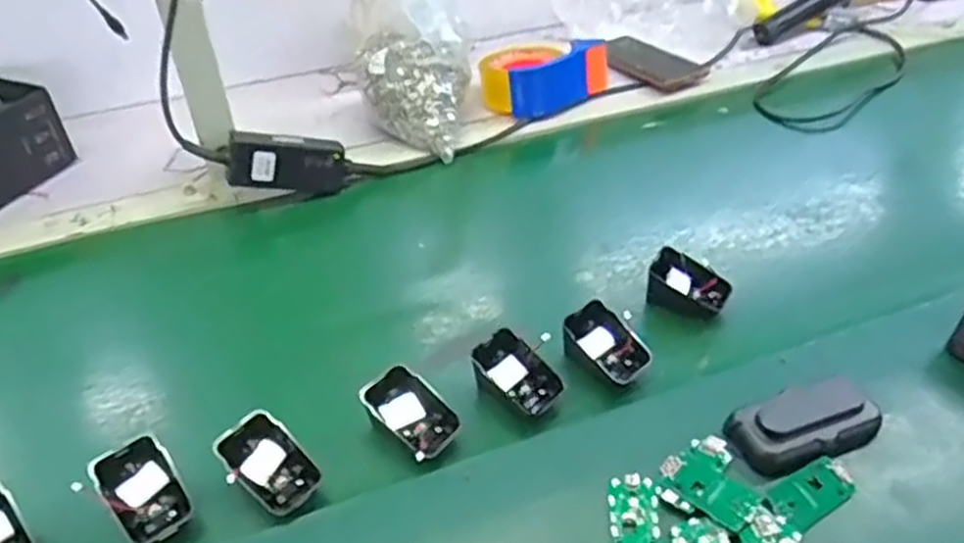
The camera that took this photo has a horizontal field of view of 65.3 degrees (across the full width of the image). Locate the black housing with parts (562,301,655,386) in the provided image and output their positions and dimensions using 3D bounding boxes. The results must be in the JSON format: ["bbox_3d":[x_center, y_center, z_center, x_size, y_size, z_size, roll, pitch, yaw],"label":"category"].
[{"bbox_3d":[0.098,0.058,0.592,0.050,0.035,0.066,-34,50,-27],"label":"black housing with parts"}]

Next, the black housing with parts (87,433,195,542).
[{"bbox_3d":[-0.223,0.144,0.497,0.046,0.016,0.068,-28,77,-31],"label":"black housing with parts"}]

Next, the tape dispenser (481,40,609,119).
[{"bbox_3d":[0.072,-0.247,0.935,0.149,0.067,0.094,-20,45,-15],"label":"tape dispenser"}]

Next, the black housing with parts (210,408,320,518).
[{"bbox_3d":[-0.145,0.130,0.511,0.047,0.013,0.069,-35,81,-33],"label":"black housing with parts"}]

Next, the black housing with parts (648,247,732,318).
[{"bbox_3d":[0.178,0.014,0.647,0.065,0.038,0.052,19,48,25],"label":"black housing with parts"}]

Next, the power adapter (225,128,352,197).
[{"bbox_3d":[-0.196,-0.111,0.772,0.121,0.056,0.029,3,38,-26],"label":"power adapter"}]

